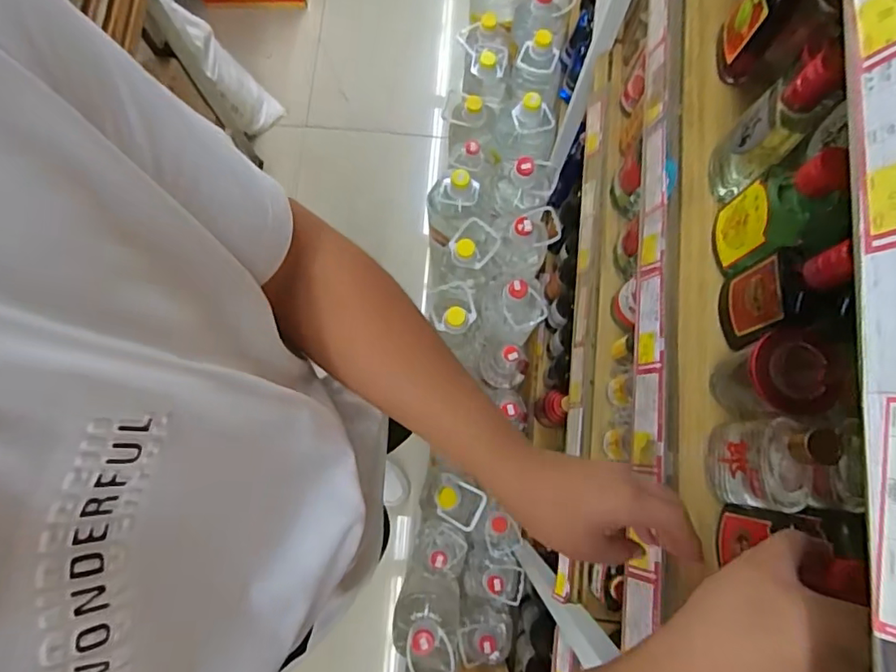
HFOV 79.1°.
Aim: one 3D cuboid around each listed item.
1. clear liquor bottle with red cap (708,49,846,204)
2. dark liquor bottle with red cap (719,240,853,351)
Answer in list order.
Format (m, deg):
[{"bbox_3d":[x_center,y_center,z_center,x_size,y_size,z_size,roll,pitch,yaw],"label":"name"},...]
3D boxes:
[{"bbox_3d":[0.267,-0.173,0.454,0.046,0.159,0.050,39,81,8],"label":"clear liquor bottle with red cap"},{"bbox_3d":[0.268,-0.033,0.434,0.033,0.143,0.065,-4,78,-1],"label":"dark liquor bottle with red cap"}]

